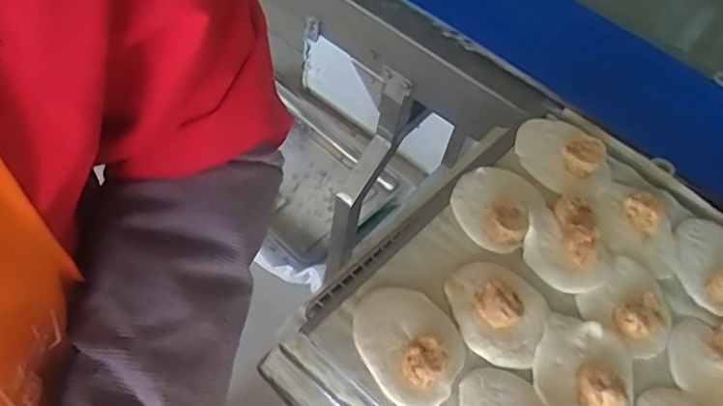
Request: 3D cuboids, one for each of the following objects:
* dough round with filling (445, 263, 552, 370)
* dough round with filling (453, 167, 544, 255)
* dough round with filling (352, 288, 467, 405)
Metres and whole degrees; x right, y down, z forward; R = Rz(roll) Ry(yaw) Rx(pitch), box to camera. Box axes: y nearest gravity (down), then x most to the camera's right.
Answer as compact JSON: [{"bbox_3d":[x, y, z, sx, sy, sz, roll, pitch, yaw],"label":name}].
[{"bbox_3d":[0.118,0.089,0.523,0.089,0.023,0.084,2,57,-3],"label":"dough round with filling"},{"bbox_3d":[0.135,-0.007,0.596,0.081,0.028,0.100,31,61,15],"label":"dough round with filling"},{"bbox_3d":[0.042,0.116,0.512,0.084,0.024,0.105,-30,64,-21],"label":"dough round with filling"}]

